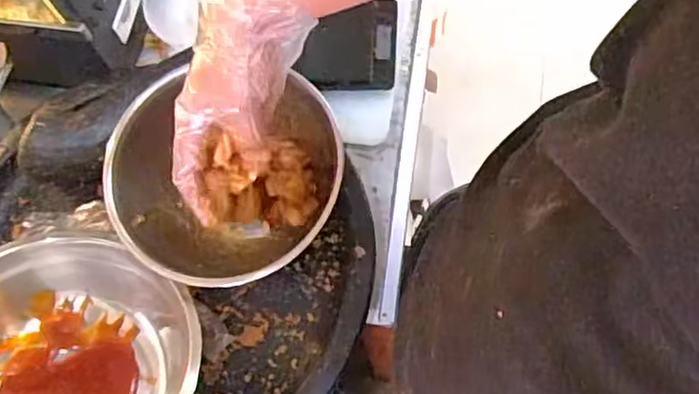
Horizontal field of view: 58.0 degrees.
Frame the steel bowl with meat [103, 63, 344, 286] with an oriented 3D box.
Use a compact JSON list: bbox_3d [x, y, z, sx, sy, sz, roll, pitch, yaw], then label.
[{"bbox_3d":[-0.101,-0.014,0.541,0.179,0.086,0.189,0,71,1],"label":"steel bowl with meat"}]

